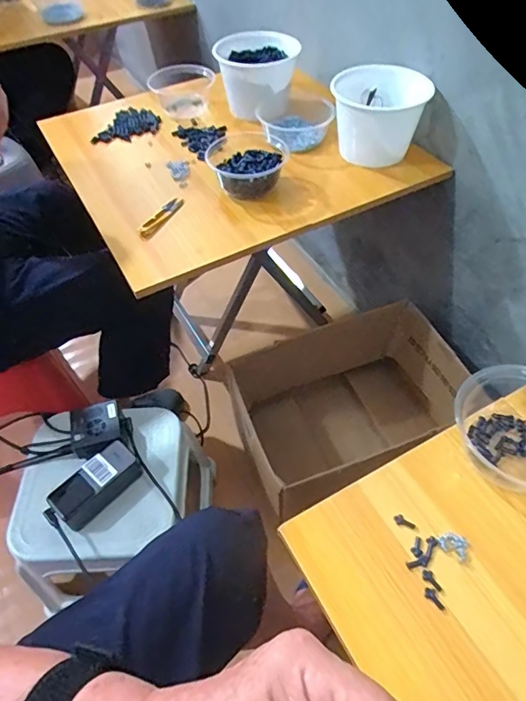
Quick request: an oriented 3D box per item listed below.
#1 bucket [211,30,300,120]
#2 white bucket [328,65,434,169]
[{"bbox_3d":[-0.010,-0.553,0.954,0.155,0.118,0.177,-5,53,-2],"label":"bucket"},{"bbox_3d":[0.205,-0.416,0.856,0.159,0.131,0.152,-1,53,1],"label":"white bucket"}]

